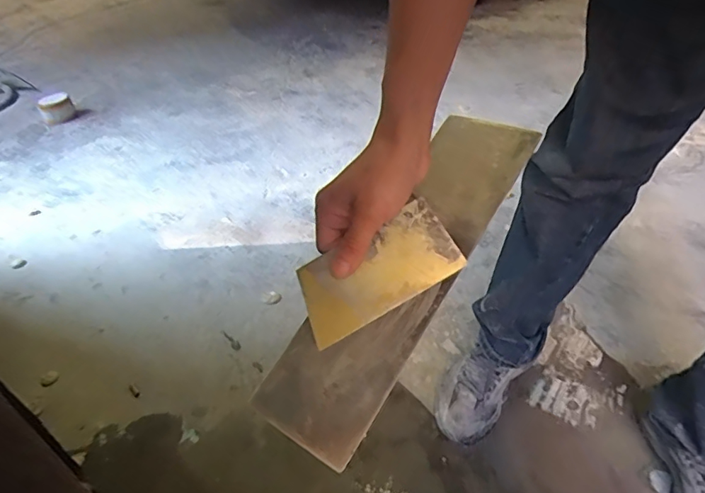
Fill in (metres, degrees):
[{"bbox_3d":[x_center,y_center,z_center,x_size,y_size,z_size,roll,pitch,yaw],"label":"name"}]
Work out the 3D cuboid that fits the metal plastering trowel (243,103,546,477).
[{"bbox_3d":[0.047,0.012,0.419,0.094,0.010,0.337,25,68,29],"label":"metal plastering trowel"}]

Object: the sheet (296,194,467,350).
[{"bbox_3d":[0.019,0.020,0.409,0.135,0.004,0.069,-30,68,-1],"label":"sheet"}]

